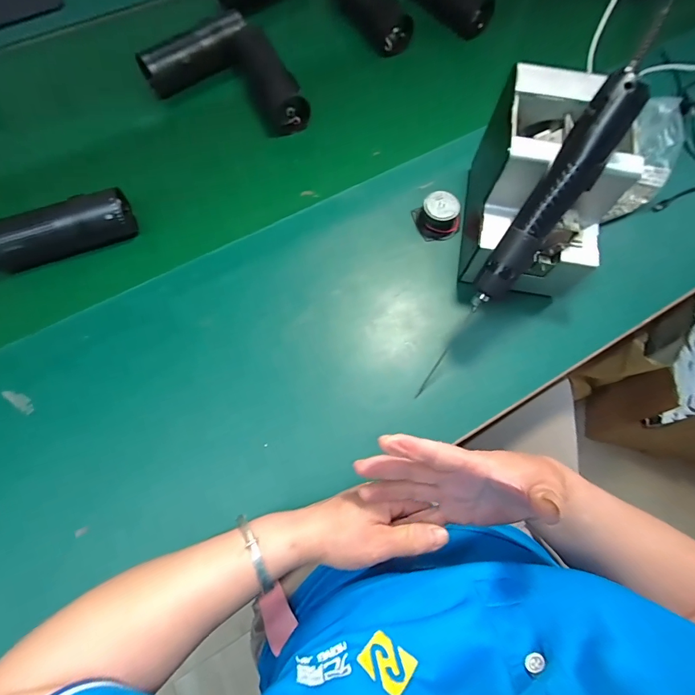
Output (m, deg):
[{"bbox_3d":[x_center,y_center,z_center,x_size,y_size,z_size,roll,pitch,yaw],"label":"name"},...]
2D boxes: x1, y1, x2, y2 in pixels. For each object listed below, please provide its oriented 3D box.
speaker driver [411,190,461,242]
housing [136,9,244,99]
[{"bbox_3d":[0.116,-0.168,0.473,0.051,0.039,0.056,-22,72,-9],"label":"speaker driver"},{"bbox_3d":[-0.223,-0.430,0.558,0.161,0.056,0.048,-27,73,-11],"label":"housing"}]

